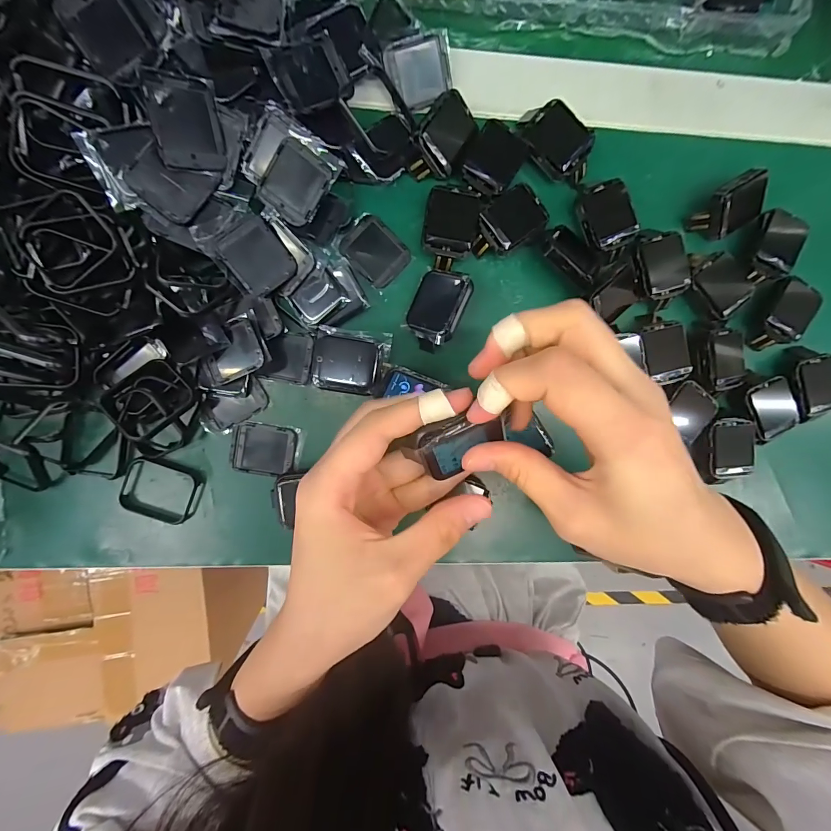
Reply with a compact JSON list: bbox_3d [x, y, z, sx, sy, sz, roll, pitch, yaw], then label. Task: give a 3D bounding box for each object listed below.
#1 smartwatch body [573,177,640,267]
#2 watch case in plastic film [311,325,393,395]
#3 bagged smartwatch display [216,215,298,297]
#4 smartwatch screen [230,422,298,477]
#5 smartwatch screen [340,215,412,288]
[{"bbox_3d":[0.126,-0.127,0.248,0.032,0.013,0.047,-29,96,-2],"label":"smartwatch body"},{"bbox_3d":[-0.041,-0.034,0.242,0.047,0.017,0.039,6,93,-5],"label":"watch case in plastic film"},{"bbox_3d":[-0.093,-0.094,0.223,0.035,0.006,0.038,-40,96,-1],"label":"bagged smartwatch display"},{"bbox_3d":[-0.100,0.023,0.249,0.040,0.004,0.033,11,93,-5],"label":"smartwatch screen"},{"bbox_3d":[-0.026,-0.106,0.244,0.039,0.004,0.034,43,90,-6],"label":"smartwatch screen"}]

